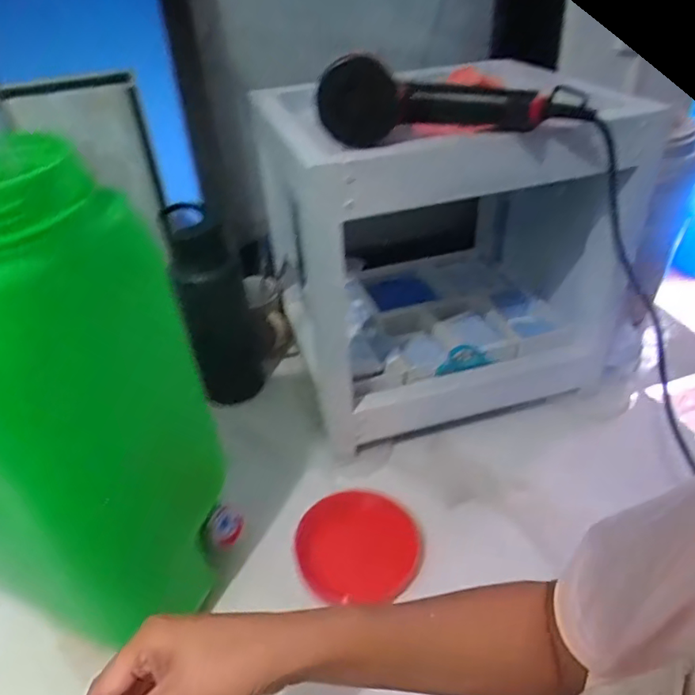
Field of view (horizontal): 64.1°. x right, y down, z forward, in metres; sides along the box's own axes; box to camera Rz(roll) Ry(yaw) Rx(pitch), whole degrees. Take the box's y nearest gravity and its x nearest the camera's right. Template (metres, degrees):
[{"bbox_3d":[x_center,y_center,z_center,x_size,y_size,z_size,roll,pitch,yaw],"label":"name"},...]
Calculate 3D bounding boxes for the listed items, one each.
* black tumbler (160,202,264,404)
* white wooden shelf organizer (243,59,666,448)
[{"bbox_3d":[-0.165,-0.045,0.721,0.090,0.268,0.069,-10,38,-9],"label":"black tumbler"},{"bbox_3d":[0.112,-0.121,0.679,0.367,0.357,0.311,-11,38,-10],"label":"white wooden shelf organizer"}]

